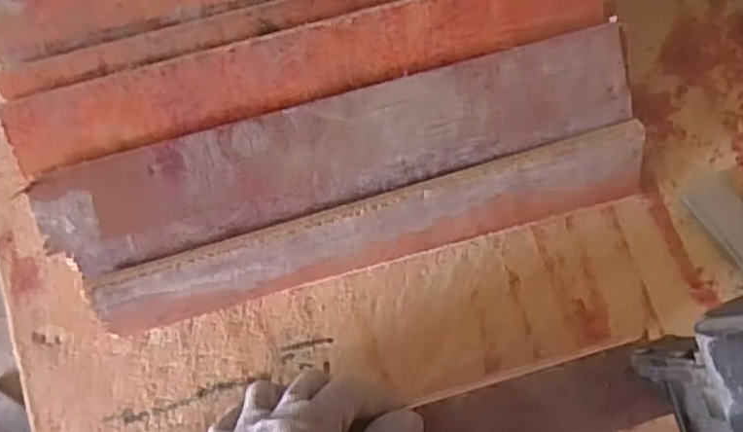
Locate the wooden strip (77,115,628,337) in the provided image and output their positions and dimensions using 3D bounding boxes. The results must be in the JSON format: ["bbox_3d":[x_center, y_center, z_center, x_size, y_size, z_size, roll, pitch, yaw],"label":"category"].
[{"bbox_3d":[0.003,0.008,0.433,0.362,0.055,0.017,-16,38,-3],"label":"wooden strip"}]

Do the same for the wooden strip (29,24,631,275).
[{"bbox_3d":[-0.018,-0.039,0.404,0.364,0.014,0.067,-17,120,-1],"label":"wooden strip"}]

